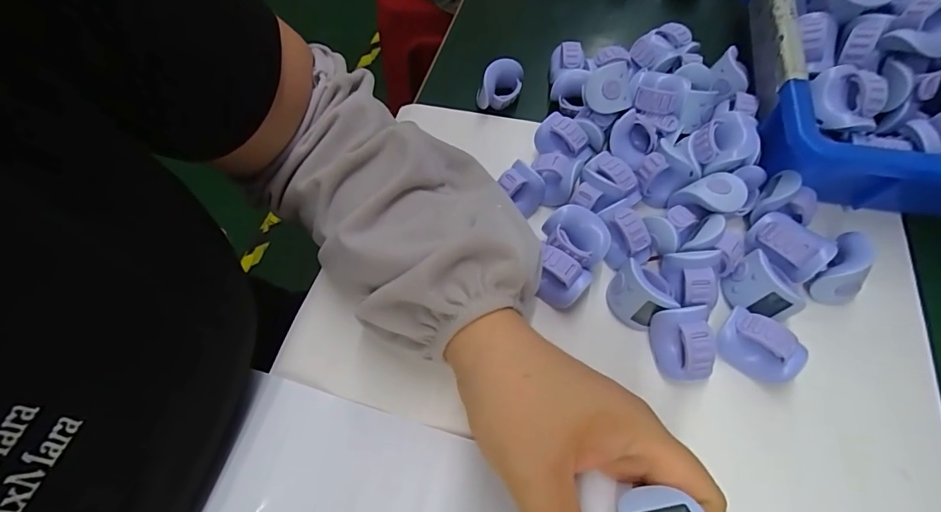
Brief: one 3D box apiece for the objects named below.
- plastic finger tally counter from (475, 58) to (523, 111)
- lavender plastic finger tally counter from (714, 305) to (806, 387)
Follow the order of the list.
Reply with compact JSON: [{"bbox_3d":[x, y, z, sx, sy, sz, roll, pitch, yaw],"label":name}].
[{"bbox_3d":[0.023,-0.135,0.338,0.036,0.027,0.025,1,62,4],"label":"plastic finger tally counter"},{"bbox_3d":[0.159,0.049,0.232,0.041,0.026,0.025,36,70,20],"label":"lavender plastic finger tally counter"}]

